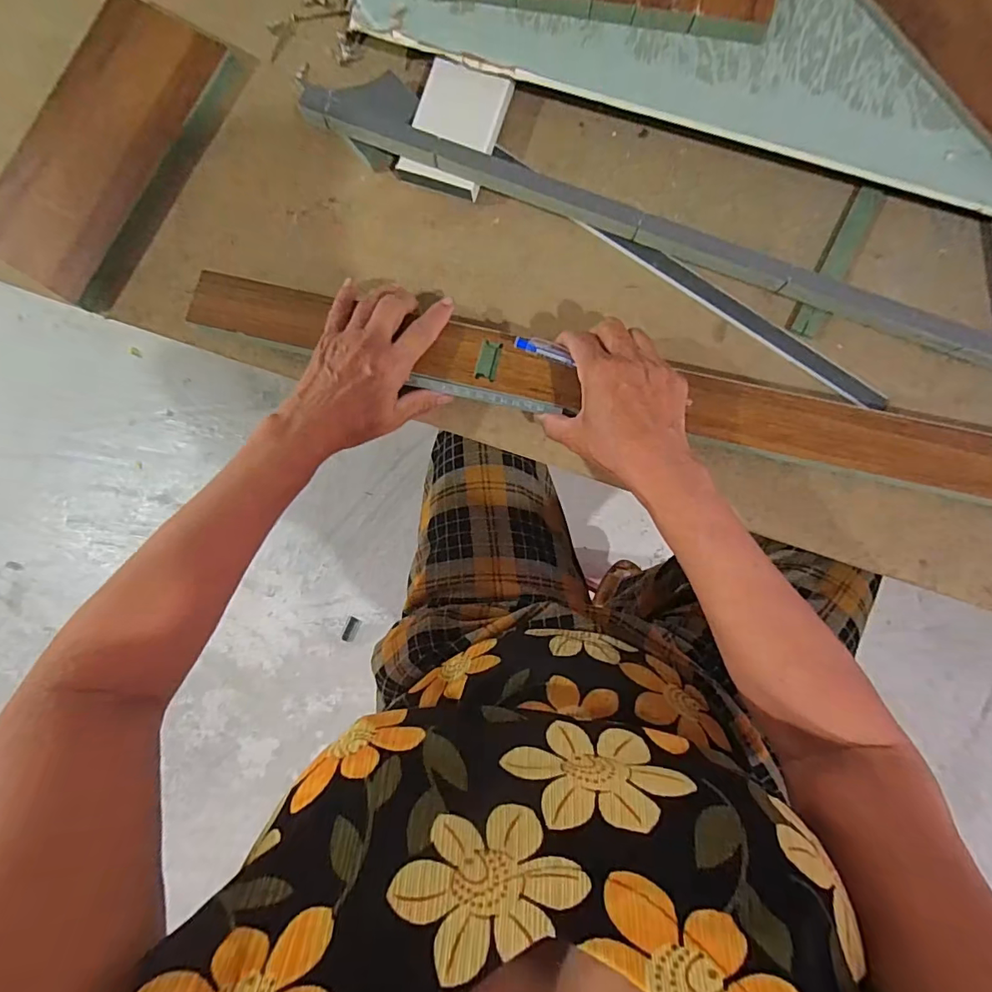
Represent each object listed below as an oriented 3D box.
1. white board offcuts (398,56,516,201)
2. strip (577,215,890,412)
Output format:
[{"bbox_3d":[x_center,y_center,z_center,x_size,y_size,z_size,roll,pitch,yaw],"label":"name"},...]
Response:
[{"bbox_3d":[-0.035,-0.311,0.431,0.070,0.027,0.099,19,88,5],"label":"white board offcuts"},{"bbox_3d":[0.202,-0.155,0.425,0.283,0.010,0.019,34,90,5],"label":"strip"}]

